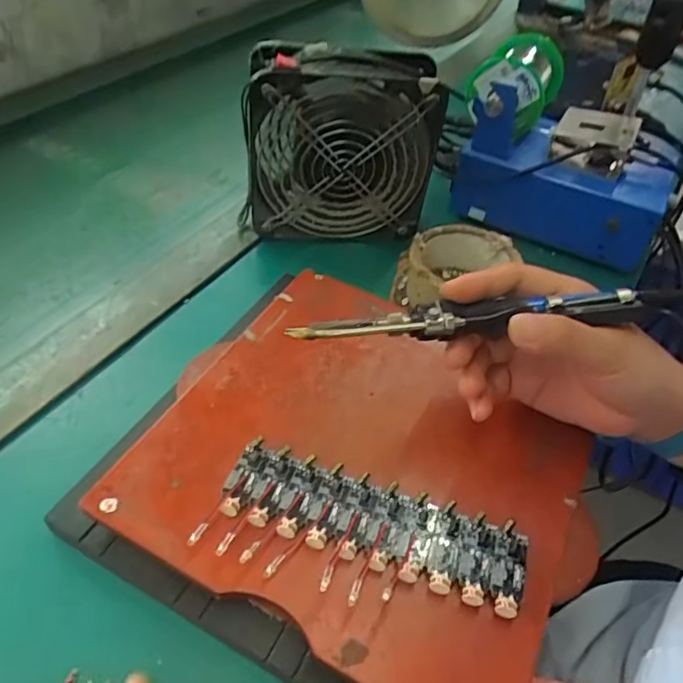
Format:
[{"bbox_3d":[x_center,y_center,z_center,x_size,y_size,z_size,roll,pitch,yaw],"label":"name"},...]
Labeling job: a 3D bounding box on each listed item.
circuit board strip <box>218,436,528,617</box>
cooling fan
[{"bbox_3d":[0.015,0.091,0.292,0.154,0.019,0.048,15,46,13],"label":"circuit board strip"},{"bbox_3d":[-0.001,-0.165,0.474,0.154,0.138,0.057,-1,46,-6],"label":"cooling fan"}]

